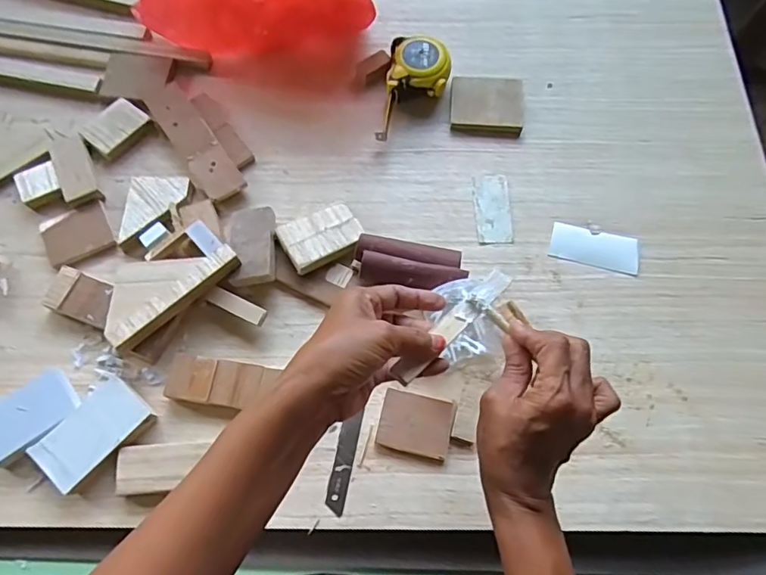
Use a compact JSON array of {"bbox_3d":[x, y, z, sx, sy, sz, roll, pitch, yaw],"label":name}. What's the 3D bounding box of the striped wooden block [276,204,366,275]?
[{"bbox_3d":[-0.062,-0.051,0.541,0.079,0.020,0.054,-28,72,-12],"label":"striped wooden block"}]

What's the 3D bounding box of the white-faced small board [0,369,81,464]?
[{"bbox_3d":[-0.317,0.116,0.475,0.084,0.019,0.052,-38,74,-15],"label":"white-faced small board"}]

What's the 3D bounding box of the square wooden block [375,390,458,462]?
[{"bbox_3d":[0.030,0.123,0.481,0.066,0.012,0.055,13,69,3],"label":"square wooden block"}]

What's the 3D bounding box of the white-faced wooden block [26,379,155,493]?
[{"bbox_3d":[-0.255,0.129,0.466,0.054,0.027,0.092,39,73,12],"label":"white-faced wooden block"}]

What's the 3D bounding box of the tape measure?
[{"bbox_3d":[0.035,-0.222,0.597,0.071,0.039,0.124,10,69,2],"label":"tape measure"}]

